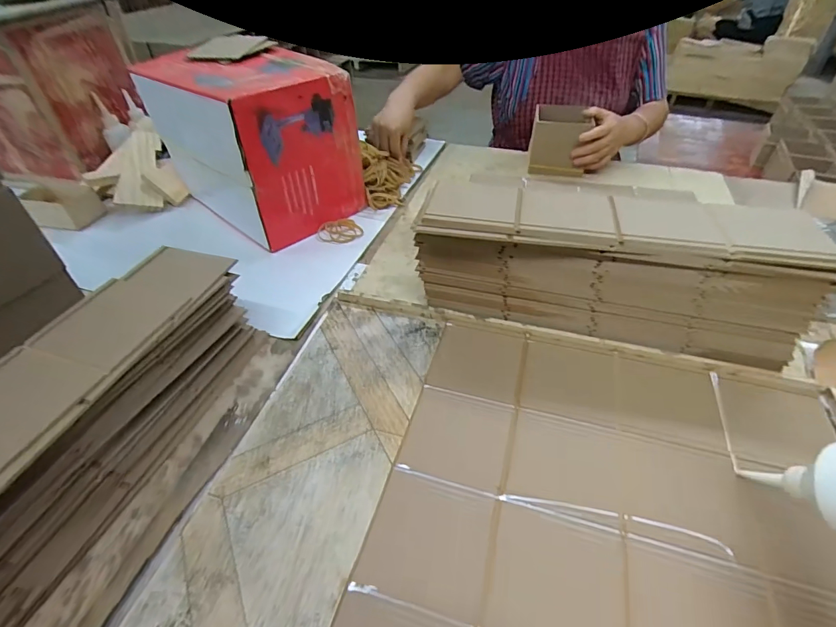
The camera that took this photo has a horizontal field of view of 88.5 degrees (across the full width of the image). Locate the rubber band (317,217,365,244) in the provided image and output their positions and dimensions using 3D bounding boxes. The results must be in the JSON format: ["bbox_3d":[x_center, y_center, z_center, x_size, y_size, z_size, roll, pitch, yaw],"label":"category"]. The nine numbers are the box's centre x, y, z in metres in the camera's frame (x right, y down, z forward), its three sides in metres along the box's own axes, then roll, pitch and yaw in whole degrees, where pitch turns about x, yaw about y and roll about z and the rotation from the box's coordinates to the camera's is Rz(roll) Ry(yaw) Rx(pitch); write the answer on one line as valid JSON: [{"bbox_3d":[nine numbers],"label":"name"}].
[{"bbox_3d":[-0.141,-0.149,0.773,0.071,0.013,0.064,-32,50,-29],"label":"rubber band"}]

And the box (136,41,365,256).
[{"bbox_3d":[-0.298,-0.309,0.776,0.338,0.258,0.211,28,50,29],"label":"box"}]

